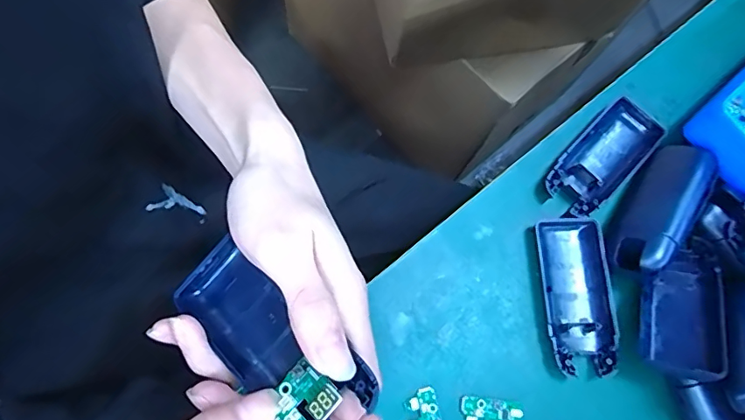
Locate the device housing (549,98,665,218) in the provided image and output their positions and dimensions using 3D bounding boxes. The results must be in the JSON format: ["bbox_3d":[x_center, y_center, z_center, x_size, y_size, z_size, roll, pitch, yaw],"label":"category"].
[{"bbox_3d":[0.170,-0.038,0.371,0.043,0.019,0.101,45,75,7],"label":"device housing"}]

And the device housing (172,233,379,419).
[{"bbox_3d":[-0.047,0.056,0.220,0.039,0.016,0.102,-44,60,-13],"label":"device housing"}]

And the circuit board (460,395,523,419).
[{"bbox_3d":[0.074,0.133,0.316,0.038,0.006,0.025,10,73,-3],"label":"circuit board"}]

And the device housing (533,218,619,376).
[{"bbox_3d":[0.139,0.057,0.340,0.043,0.012,0.102,-1,74,-6],"label":"device housing"}]

